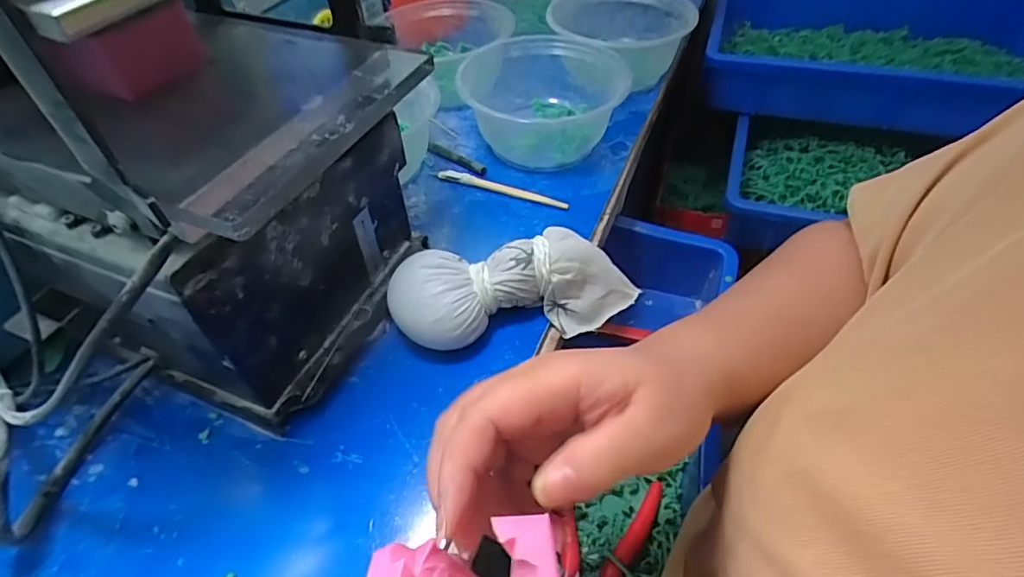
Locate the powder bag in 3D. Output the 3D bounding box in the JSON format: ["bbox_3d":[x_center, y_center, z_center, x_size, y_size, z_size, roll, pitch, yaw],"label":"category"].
[{"bbox_3d":[0.004,-0.003,0.328,0.154,0.047,0.057,-12,50,-9],"label":"powder bag"}]

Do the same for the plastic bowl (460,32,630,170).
[{"bbox_3d":[0.025,-0.158,0.456,0.132,0.063,0.116,5,49,6],"label":"plastic bowl"}]

